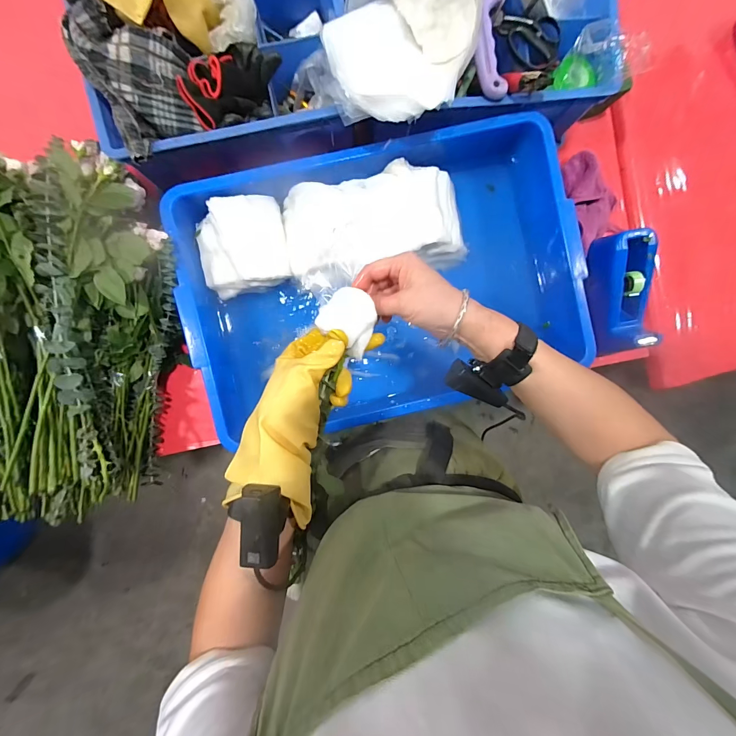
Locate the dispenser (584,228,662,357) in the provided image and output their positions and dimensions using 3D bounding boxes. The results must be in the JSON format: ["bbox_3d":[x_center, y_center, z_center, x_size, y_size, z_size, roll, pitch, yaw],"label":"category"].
[{"bbox_3d":[0.426,-0.124,0.569,0.065,0.077,0.188,-11,94,-3],"label":"dispenser"}]

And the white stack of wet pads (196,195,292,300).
[{"bbox_3d":[-0.196,-0.191,0.530,0.131,0.044,0.133,-14,94,-3],"label":"white stack of wet pads"}]

